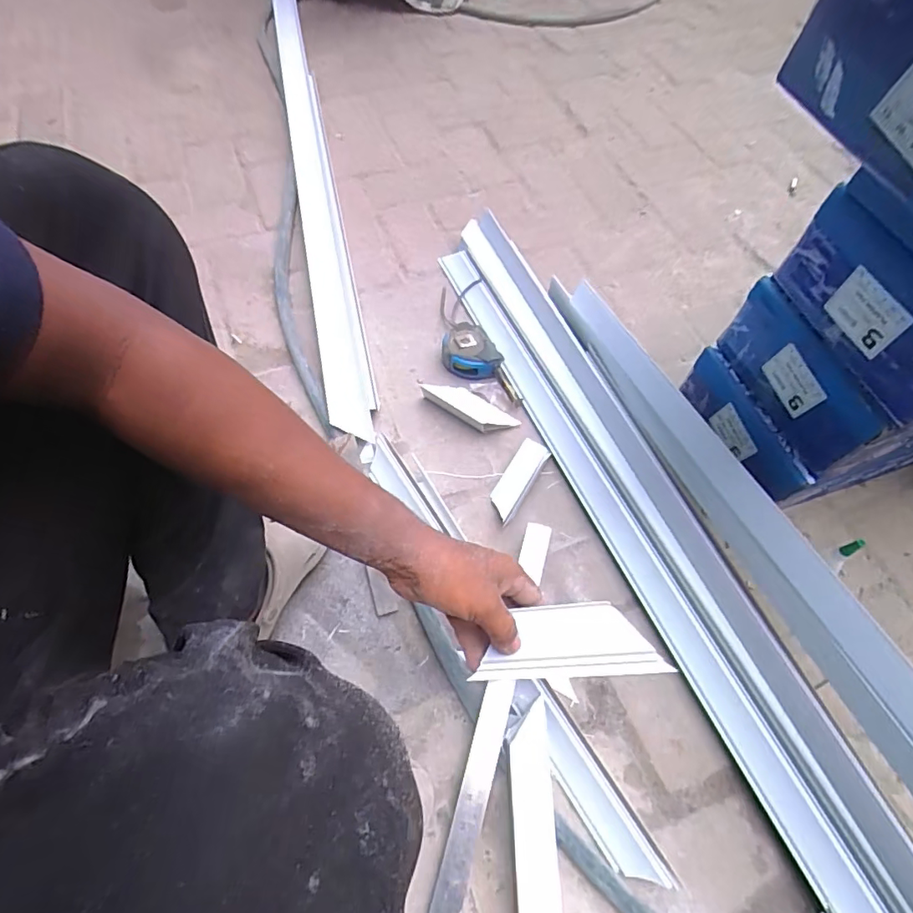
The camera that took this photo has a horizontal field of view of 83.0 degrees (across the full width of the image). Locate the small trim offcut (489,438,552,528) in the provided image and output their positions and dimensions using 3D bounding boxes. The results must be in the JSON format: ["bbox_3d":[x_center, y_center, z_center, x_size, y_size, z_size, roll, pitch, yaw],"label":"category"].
[{"bbox_3d":[0.087,0.030,0.733,0.043,0.015,0.133,30,64,13],"label":"small trim offcut"}]

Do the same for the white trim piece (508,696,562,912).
[{"bbox_3d":[0.085,0.479,0.504,0.045,0.013,0.353,5,57,-8],"label":"white trim piece"}]

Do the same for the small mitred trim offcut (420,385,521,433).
[{"bbox_3d":[0.020,-0.075,0.788,0.147,0.020,0.048,31,64,14],"label":"small mitred trim offcut"}]

